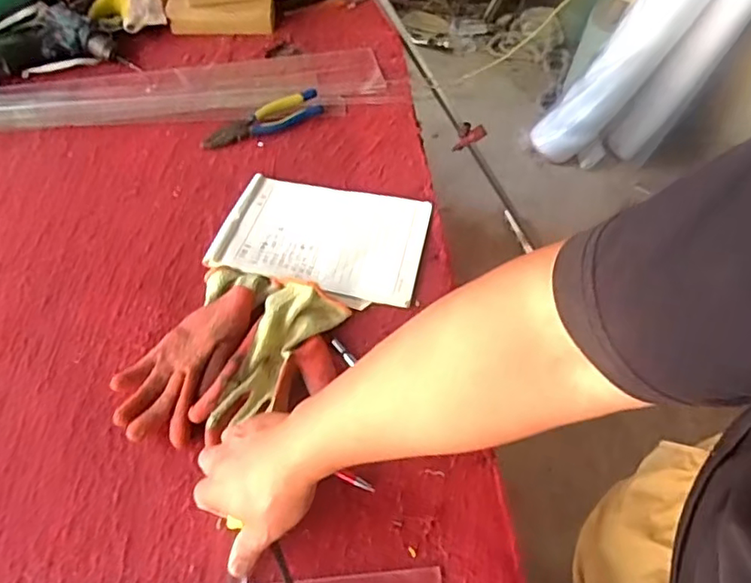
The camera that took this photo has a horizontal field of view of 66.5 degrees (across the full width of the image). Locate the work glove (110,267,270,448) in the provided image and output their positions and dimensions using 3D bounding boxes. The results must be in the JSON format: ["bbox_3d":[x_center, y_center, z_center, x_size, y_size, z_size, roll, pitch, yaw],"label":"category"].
[{"bbox_3d":[-0.202,0.060,0.645,0.112,0.042,0.228,18,56,13],"label":"work glove"}]

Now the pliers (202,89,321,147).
[{"bbox_3d":[-0.173,-0.265,0.887,0.188,0.029,0.047,-23,57,-15],"label":"pliers"}]

